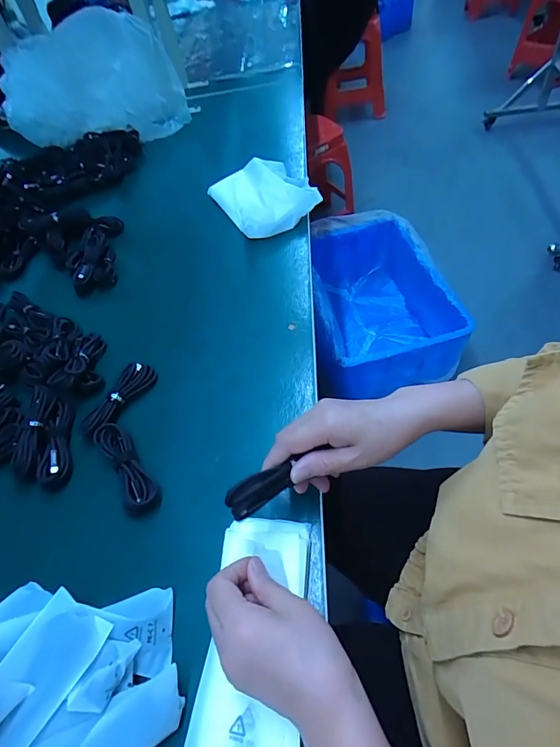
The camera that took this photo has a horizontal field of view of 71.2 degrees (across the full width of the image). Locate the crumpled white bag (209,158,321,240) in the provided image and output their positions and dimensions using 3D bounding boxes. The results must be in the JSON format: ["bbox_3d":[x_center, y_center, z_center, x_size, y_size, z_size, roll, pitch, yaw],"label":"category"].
[{"bbox_3d":[-0.025,-0.304,0.670,0.150,0.061,0.180,-26,54,-10],"label":"crumpled white bag"}]

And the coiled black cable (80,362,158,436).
[{"bbox_3d":[-0.195,0.031,0.477,0.030,0.025,0.107,19,59,22],"label":"coiled black cable"}]

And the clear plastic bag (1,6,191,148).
[{"bbox_3d":[-0.398,-0.605,0.813,0.382,0.222,0.151,11,57,17],"label":"clear plastic bag"}]

